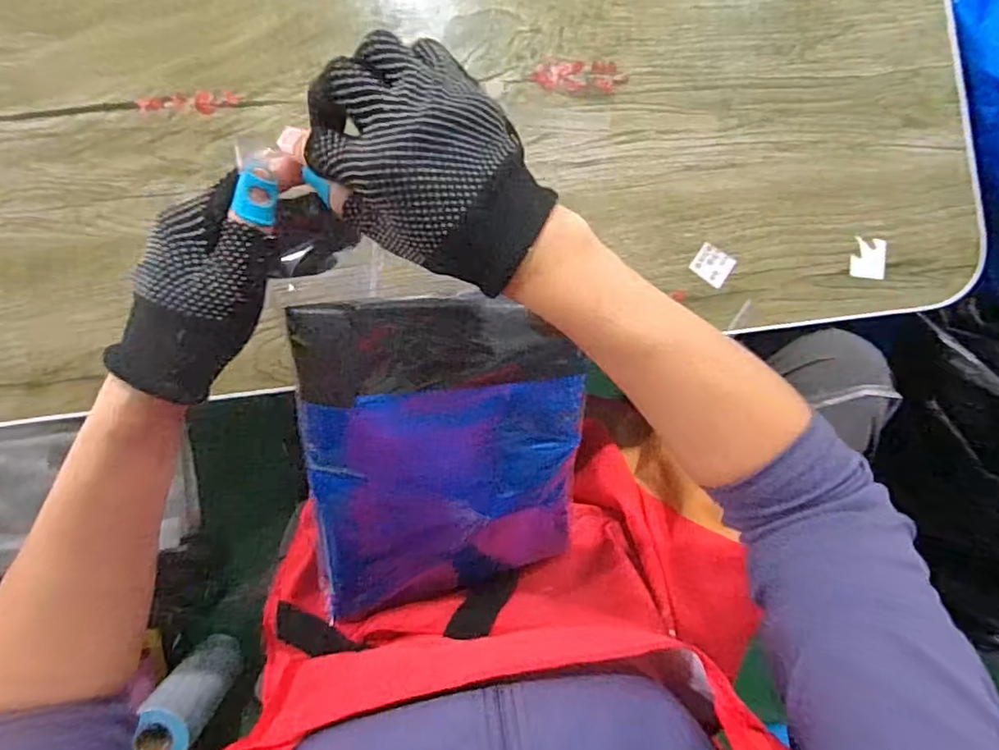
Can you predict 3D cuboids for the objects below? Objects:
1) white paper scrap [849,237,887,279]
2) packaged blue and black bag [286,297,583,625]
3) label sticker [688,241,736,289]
[{"bbox_3d":[0.307,-0.097,0.495,0.032,0.004,0.033,5,90,-5],"label":"white paper scrap"},{"bbox_3d":[-0.035,0.062,0.416,0.181,0.032,0.243,-5,118,-10],"label":"packaged blue and black bag"},{"bbox_3d":[0.170,-0.088,0.476,0.030,0.004,0.027,32,90,-2],"label":"label sticker"}]

